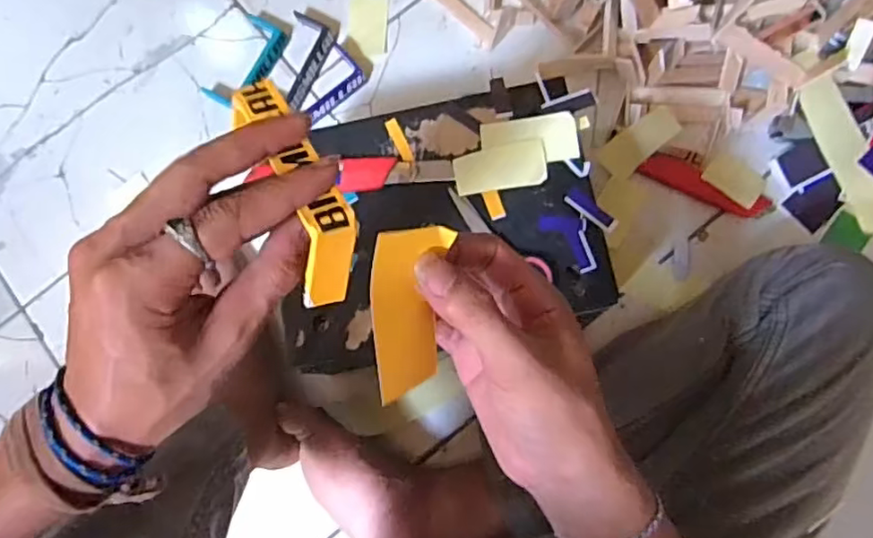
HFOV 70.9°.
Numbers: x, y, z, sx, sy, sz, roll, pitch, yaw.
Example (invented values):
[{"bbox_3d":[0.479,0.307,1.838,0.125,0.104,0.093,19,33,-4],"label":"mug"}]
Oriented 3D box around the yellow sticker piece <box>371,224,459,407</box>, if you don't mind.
[{"bbox_3d":[-0.011,0.020,0.271,0.008,0.037,0.075,18,117,42],"label":"yellow sticker piece"}]

